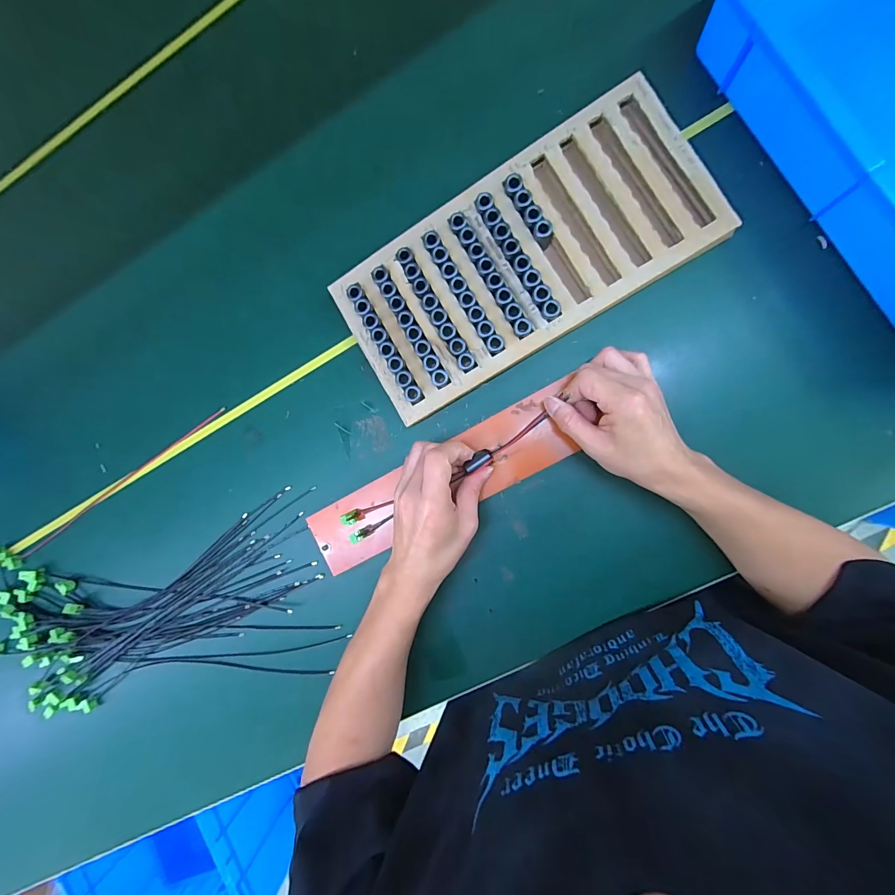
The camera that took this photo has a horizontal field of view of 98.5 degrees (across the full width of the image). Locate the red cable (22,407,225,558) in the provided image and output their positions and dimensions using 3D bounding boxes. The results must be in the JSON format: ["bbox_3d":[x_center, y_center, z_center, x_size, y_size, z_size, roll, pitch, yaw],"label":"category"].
[{"bbox_3d":[-0.410,0.045,0.482,0.332,0.010,0.013,-34,85,8],"label":"red cable"}]

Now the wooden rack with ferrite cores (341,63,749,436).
[{"bbox_3d":[0.069,-0.187,0.391,0.356,0.033,0.175,-30,86,8],"label":"wooden rack with ferrite cores"}]

